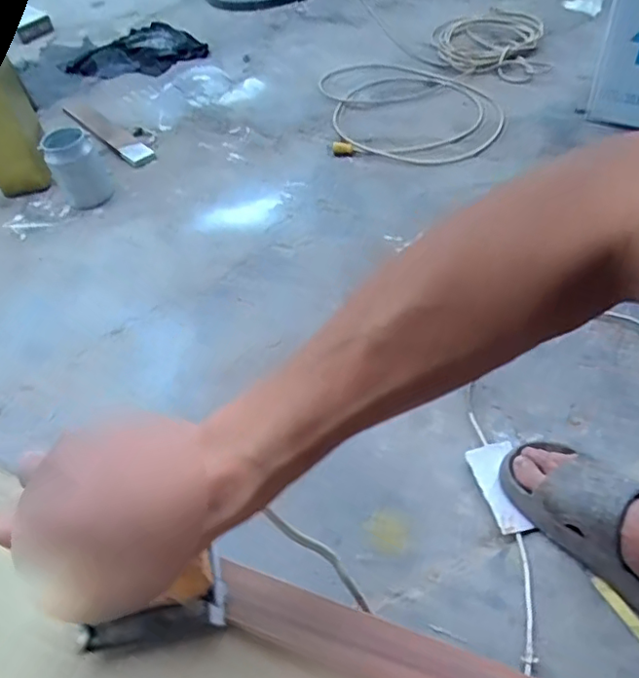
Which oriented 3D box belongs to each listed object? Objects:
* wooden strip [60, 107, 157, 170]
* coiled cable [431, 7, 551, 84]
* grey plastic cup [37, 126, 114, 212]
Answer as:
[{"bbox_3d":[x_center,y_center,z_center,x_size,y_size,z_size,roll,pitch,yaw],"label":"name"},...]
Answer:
[{"bbox_3d":[-0.502,-0.491,1.357,0.068,0.014,0.361,-37,57,-22],"label":"wooden strip"},{"bbox_3d":[0.441,-0.780,1.500,0.280,0.042,0.392,3,49,9],"label":"coiled cable"},{"bbox_3d":[-0.483,-0.337,1.145,0.094,0.138,0.094,-3,48,3],"label":"grey plastic cup"}]

